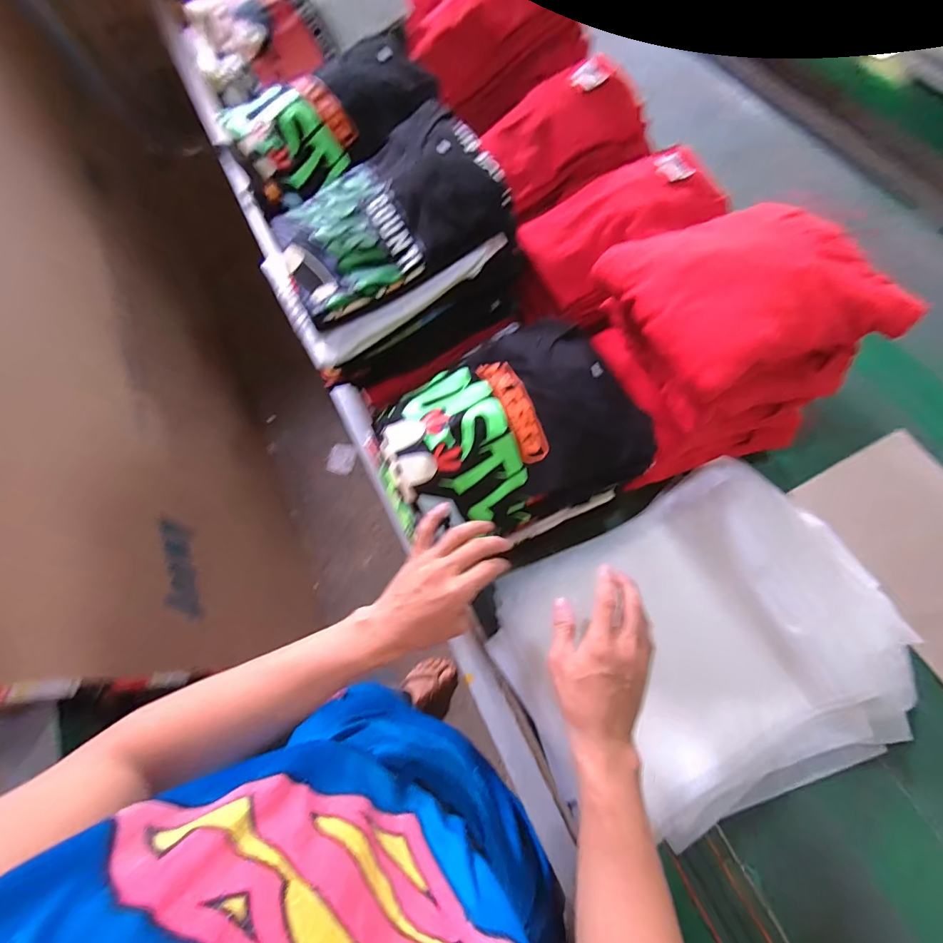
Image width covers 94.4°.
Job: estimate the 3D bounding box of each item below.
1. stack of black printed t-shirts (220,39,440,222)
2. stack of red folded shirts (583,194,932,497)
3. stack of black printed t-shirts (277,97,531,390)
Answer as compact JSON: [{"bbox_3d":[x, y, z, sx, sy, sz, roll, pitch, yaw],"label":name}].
[{"bbox_3d":[-0.200,-0.503,0.634,0.293,0.086,0.172,-27,68,-12],"label":"stack of black printed t-shirts"},{"bbox_3d":[0.316,-0.165,0.566,0.287,0.257,0.228,-16,67,-7],"label":"stack of red folded shirts"},{"bbox_3d":[-0.111,-0.310,0.604,0.304,0.189,0.242,-26,68,-11],"label":"stack of black printed t-shirts"}]

